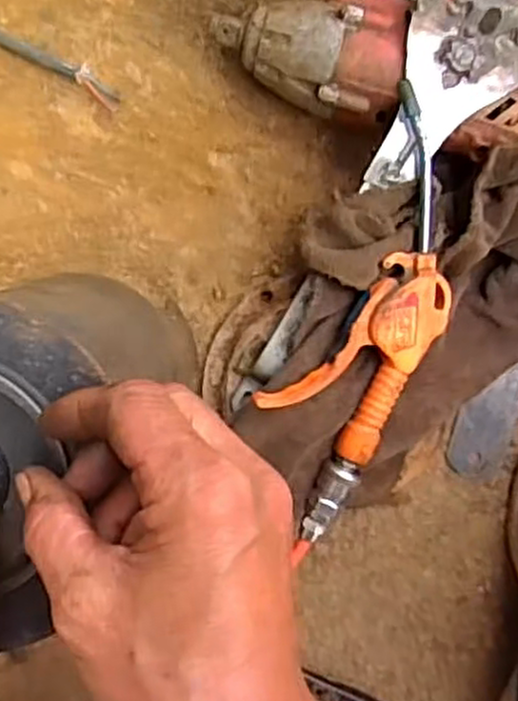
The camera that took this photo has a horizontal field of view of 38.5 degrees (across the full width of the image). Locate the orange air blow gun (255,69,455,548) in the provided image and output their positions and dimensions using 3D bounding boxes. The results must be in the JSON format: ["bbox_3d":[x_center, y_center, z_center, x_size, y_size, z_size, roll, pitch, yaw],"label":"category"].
[{"bbox_3d":[0.058,-0.009,0.406,0.079,0.031,0.235,27,101,-1],"label":"orange air blow gun"}]

